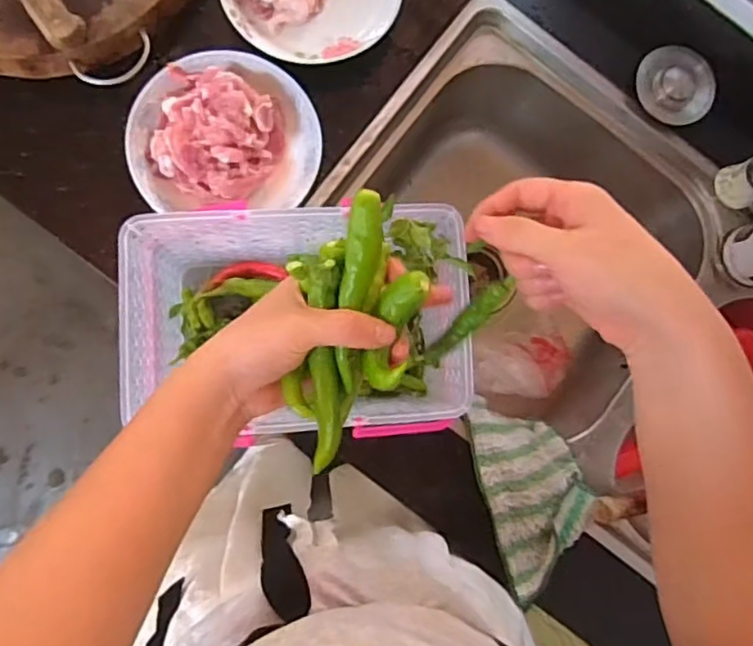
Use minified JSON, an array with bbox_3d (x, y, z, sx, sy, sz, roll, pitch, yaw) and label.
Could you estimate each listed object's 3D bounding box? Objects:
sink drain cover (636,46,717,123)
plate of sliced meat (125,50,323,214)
[{"bbox_3d":[0.317,-0.250,0.665,0.074,0.022,0.079,-24,88,-6],"label":"sink drain cover"},{"bbox_3d":[-0.144,-0.175,0.594,0.176,0.061,0.169,-3,86,-5],"label":"plate of sliced meat"}]

